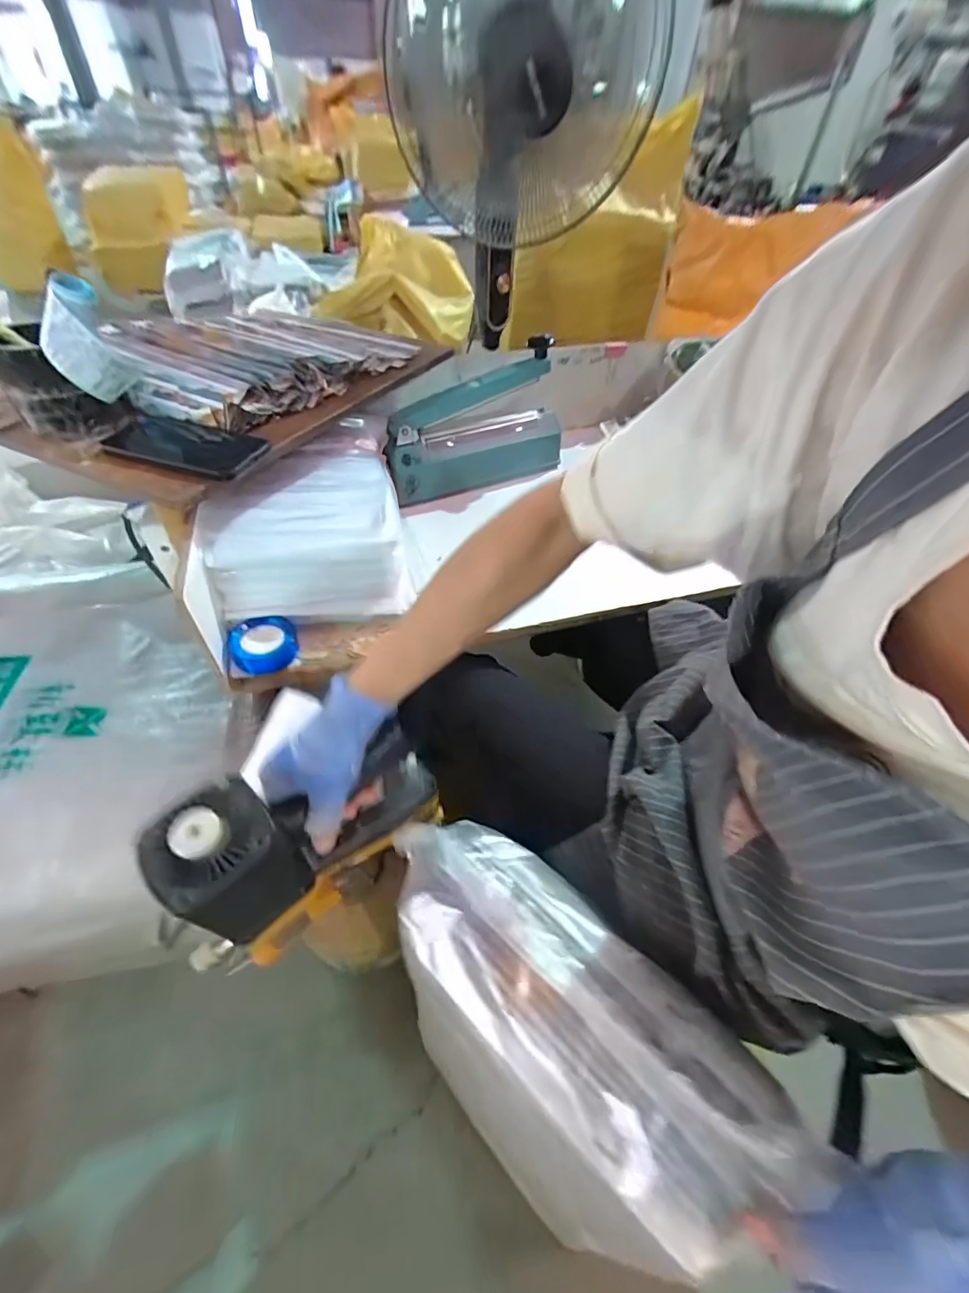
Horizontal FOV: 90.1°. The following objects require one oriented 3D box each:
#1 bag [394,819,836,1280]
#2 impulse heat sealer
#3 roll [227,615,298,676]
[{"bbox_3d":[0.042,0.256,0.354,0.154,0.083,0.304,-35,58,-29],"label":"bag"},{"bbox_3d":[-0.005,-0.326,0.735,0.298,0.144,0.068,-23,52,-22],"label":"impulse heat sealer"},{"bbox_3d":[-0.239,-0.003,0.523,0.067,0.029,0.064,1,48,-1],"label":"roll"}]

